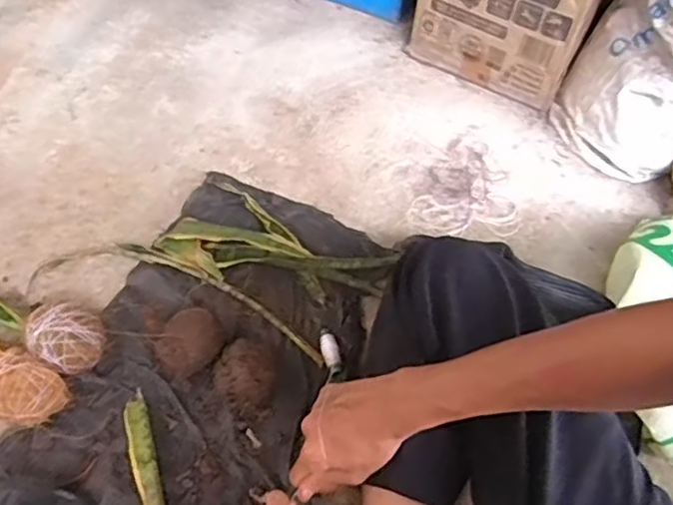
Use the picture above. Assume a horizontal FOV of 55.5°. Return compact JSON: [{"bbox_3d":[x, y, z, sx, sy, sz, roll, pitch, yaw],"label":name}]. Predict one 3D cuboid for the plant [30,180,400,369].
[{"bbox_3d":[-0.133,0.001,0.757,0.387,0.047,0.203,19,57,10],"label":"plant"}]

